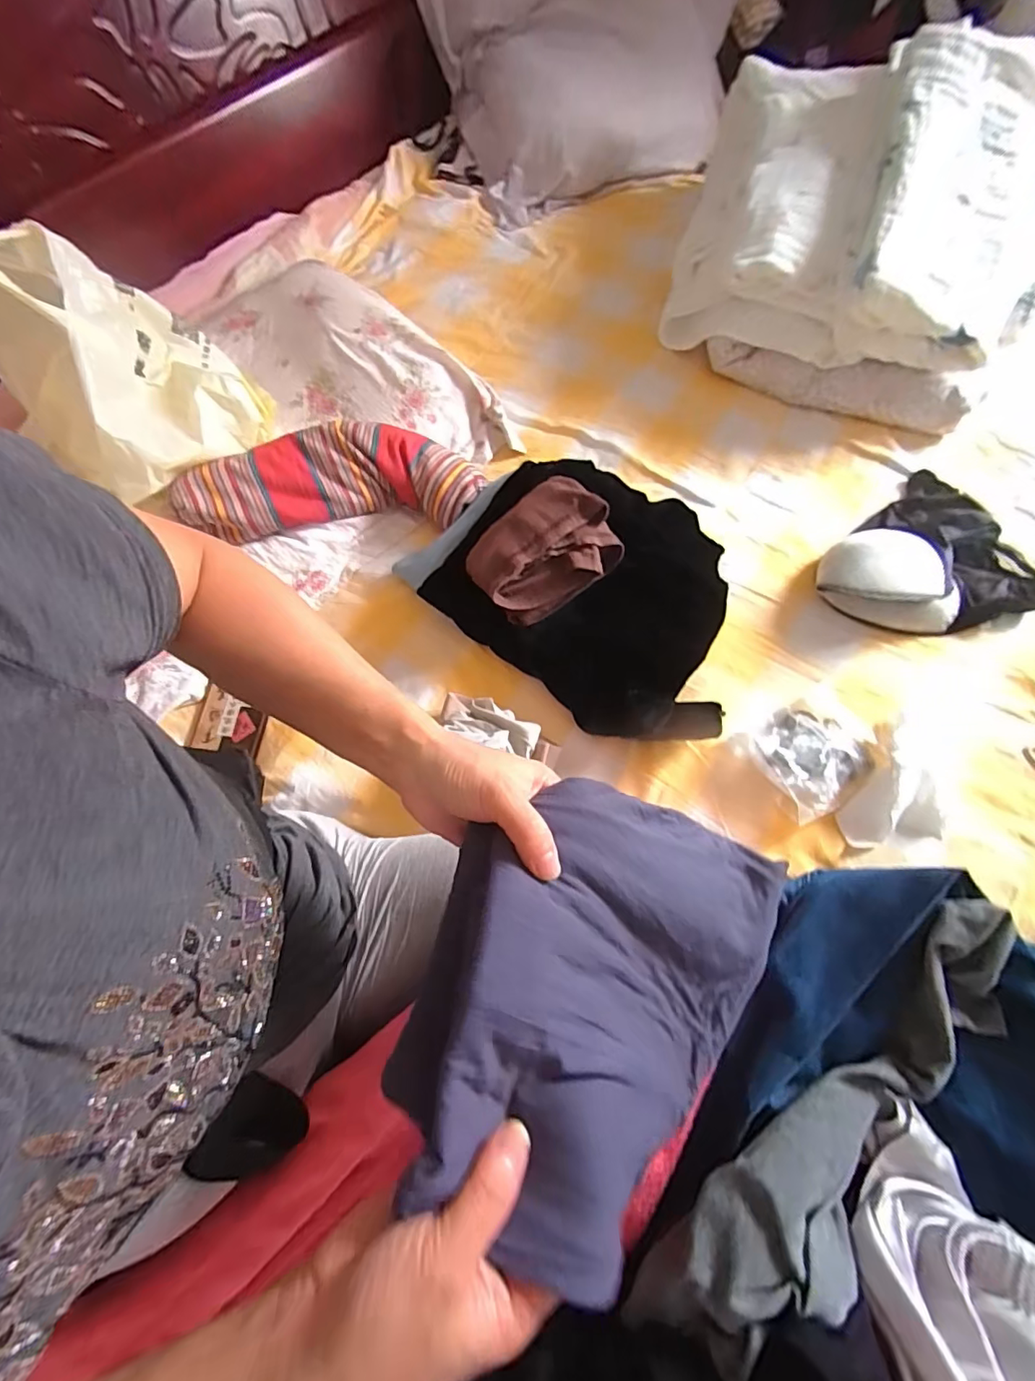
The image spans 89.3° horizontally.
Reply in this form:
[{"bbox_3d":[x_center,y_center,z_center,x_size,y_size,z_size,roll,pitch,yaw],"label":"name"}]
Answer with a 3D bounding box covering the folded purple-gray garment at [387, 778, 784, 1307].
[{"bbox_3d":[0.053,0.178,0.309,0.217,0.063,0.234,27,60,-18],"label":"folded purple-gray garment"}]

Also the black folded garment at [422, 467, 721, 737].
[{"bbox_3d":[0.104,-0.117,0.592,0.359,0.100,0.267,38,73,16],"label":"black folded garment"}]

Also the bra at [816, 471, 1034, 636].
[{"bbox_3d":[0.498,-0.146,0.623,0.242,0.062,0.202,-35,70,-12],"label":"bra"}]

